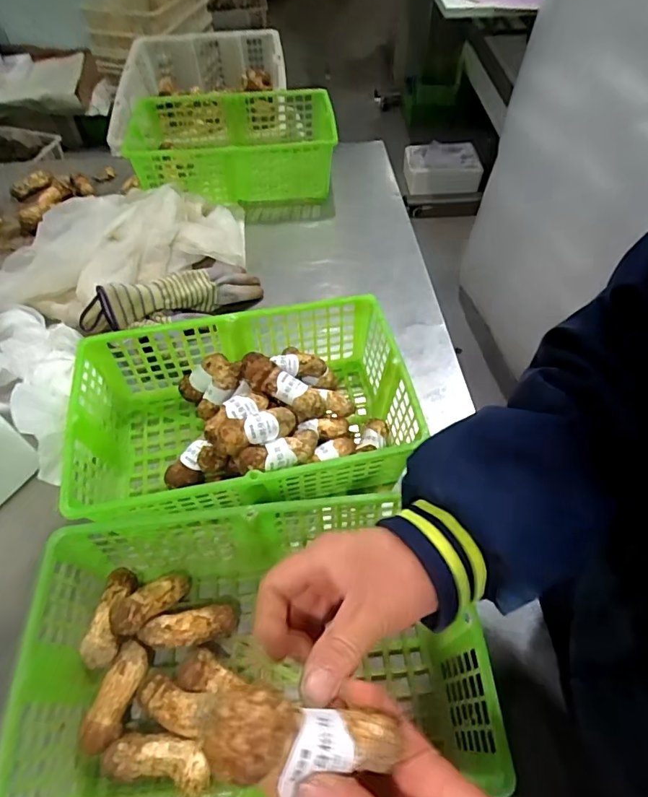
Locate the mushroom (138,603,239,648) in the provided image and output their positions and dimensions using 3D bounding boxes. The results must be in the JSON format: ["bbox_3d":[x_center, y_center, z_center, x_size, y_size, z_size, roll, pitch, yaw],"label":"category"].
[{"bbox_3d":[-0.122,0.211,0.448,0.083,0.033,0.030,-13,56,-8],"label":"mushroom"}]

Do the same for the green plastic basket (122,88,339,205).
[{"bbox_3d":[-0.151,-0.423,0.836,0.329,0.108,0.204,-8,55,-4],"label":"green plastic basket"}]

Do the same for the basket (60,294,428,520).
[{"bbox_3d":[-0.082,0.025,0.536,0.341,0.102,0.242,-8,55,-5],"label":"basket"}]

